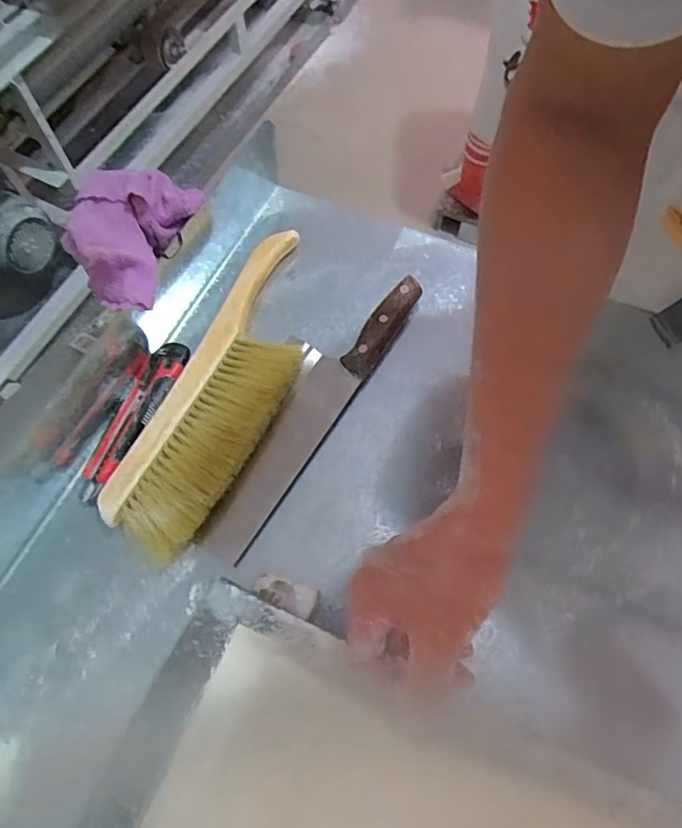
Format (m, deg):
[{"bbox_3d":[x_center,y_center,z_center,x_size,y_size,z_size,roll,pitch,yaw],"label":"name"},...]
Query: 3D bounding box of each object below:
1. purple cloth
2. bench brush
[{"bbox_3d":[-0.188,-0.159,0.461,0.095,0.044,0.134,14,67,5],"label":"purple cloth"},{"bbox_3d":[-0.099,-0.033,0.496,0.103,0.034,0.330,23,68,10],"label":"bench brush"}]

